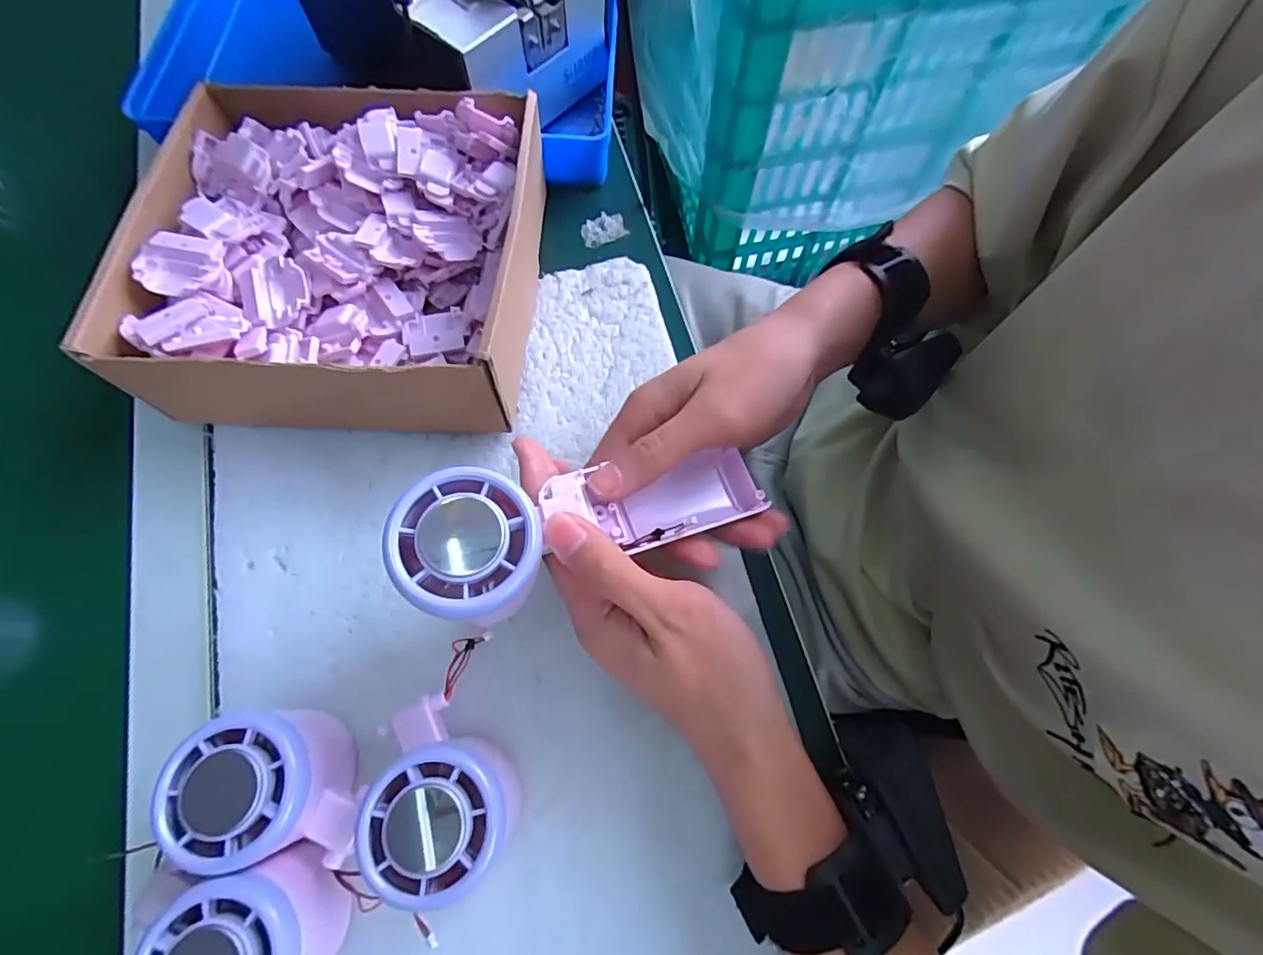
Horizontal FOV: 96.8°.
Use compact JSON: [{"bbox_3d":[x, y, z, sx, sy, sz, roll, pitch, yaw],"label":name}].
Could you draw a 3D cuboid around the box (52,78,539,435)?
[{"bbox_3d":[-0.162,-0.129,0.327,0.205,0.067,0.201,3,69,0],"label":"box"}]

